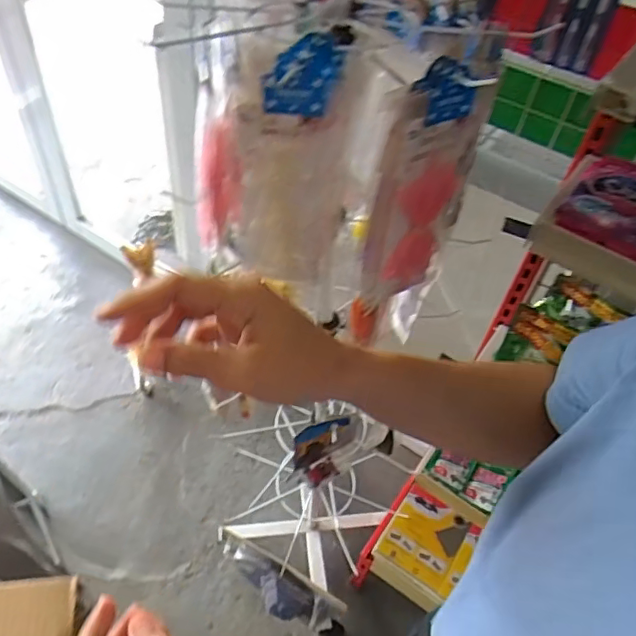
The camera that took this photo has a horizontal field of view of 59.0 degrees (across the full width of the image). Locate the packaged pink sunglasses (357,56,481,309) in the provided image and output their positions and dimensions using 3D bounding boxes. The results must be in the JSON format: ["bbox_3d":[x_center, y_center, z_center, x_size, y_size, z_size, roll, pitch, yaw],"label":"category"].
[{"bbox_3d":[0.085,-0.114,0.509,0.089,0.229,0.035,-20,51,-23],"label":"packaged pink sunglasses"}]

